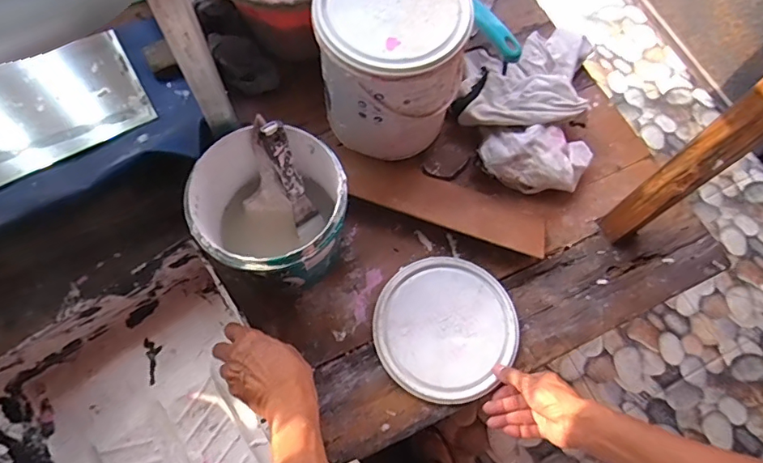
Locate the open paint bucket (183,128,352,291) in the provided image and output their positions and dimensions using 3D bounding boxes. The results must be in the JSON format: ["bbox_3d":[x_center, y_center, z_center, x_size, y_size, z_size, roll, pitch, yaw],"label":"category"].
[{"bbox_3d":[-0.123,-0.014,0.591,0.164,0.169,0.159,-1,68,2],"label":"open paint bucket"}]

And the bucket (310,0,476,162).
[{"bbox_3d":[0.011,-0.216,0.659,0.173,0.201,0.167,-1,68,2],"label":"bucket"}]

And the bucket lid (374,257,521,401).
[{"bbox_3d":[0.081,0.120,0.638,0.176,0.011,0.175,1,68,-3],"label":"bucket lid"}]

